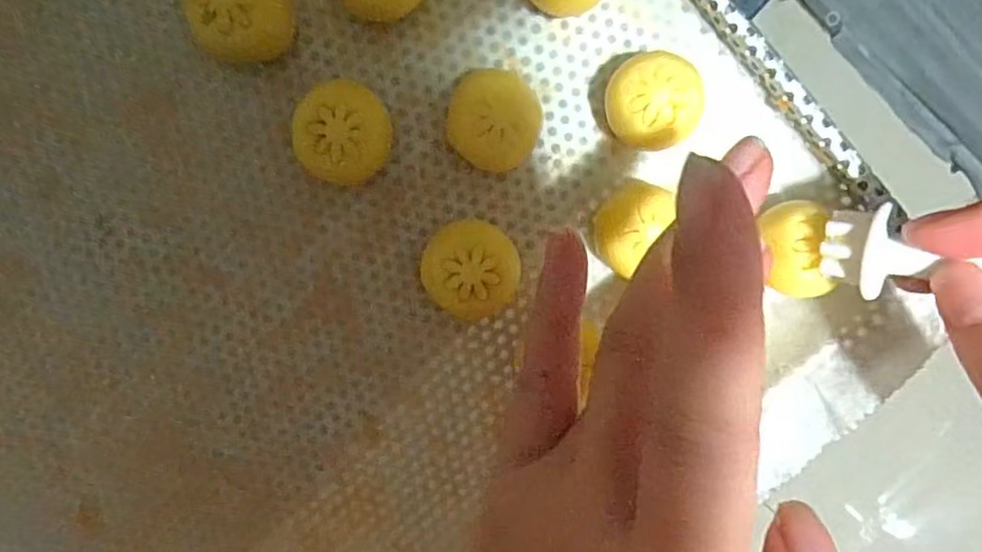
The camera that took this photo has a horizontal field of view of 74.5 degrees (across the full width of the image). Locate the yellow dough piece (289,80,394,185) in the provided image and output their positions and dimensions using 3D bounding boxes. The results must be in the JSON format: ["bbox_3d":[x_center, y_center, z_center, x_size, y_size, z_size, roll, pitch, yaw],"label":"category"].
[{"bbox_3d":[-0.042,-0.041,0.187,0.026,0.024,0.027,0,99,-2],"label":"yellow dough piece"}]

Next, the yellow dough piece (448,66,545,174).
[{"bbox_3d":[0.001,-0.045,0.187,0.025,0.026,0.026,15,98,-4],"label":"yellow dough piece"}]

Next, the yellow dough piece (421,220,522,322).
[{"bbox_3d":[-0.006,-0.003,0.194,0.027,0.025,0.027,0,99,-2],"label":"yellow dough piece"}]

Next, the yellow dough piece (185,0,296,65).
[{"bbox_3d":[-0.069,-0.073,0.182,0.025,0.025,0.024,0,100,-1],"label":"yellow dough piece"}]

